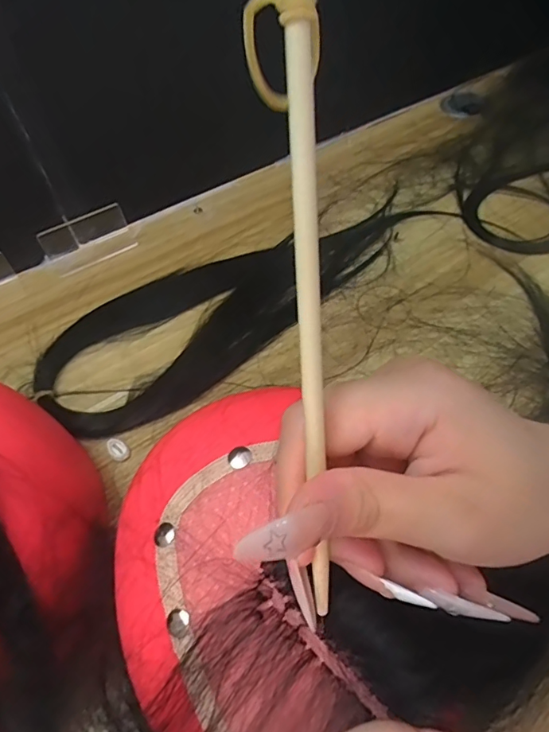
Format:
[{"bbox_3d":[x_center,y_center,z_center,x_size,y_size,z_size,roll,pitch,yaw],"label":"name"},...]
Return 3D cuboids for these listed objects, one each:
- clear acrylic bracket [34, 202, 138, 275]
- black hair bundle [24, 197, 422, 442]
[{"bbox_3d":[-0.173,-0.121,0.462,0.079,0.029,0.031,-27,55,-15],"label":"clear acrylic bracket"},{"bbox_3d":[-0.033,-0.066,0.428,0.345,0.012,0.127,-38,58,-21],"label":"black hair bundle"}]

